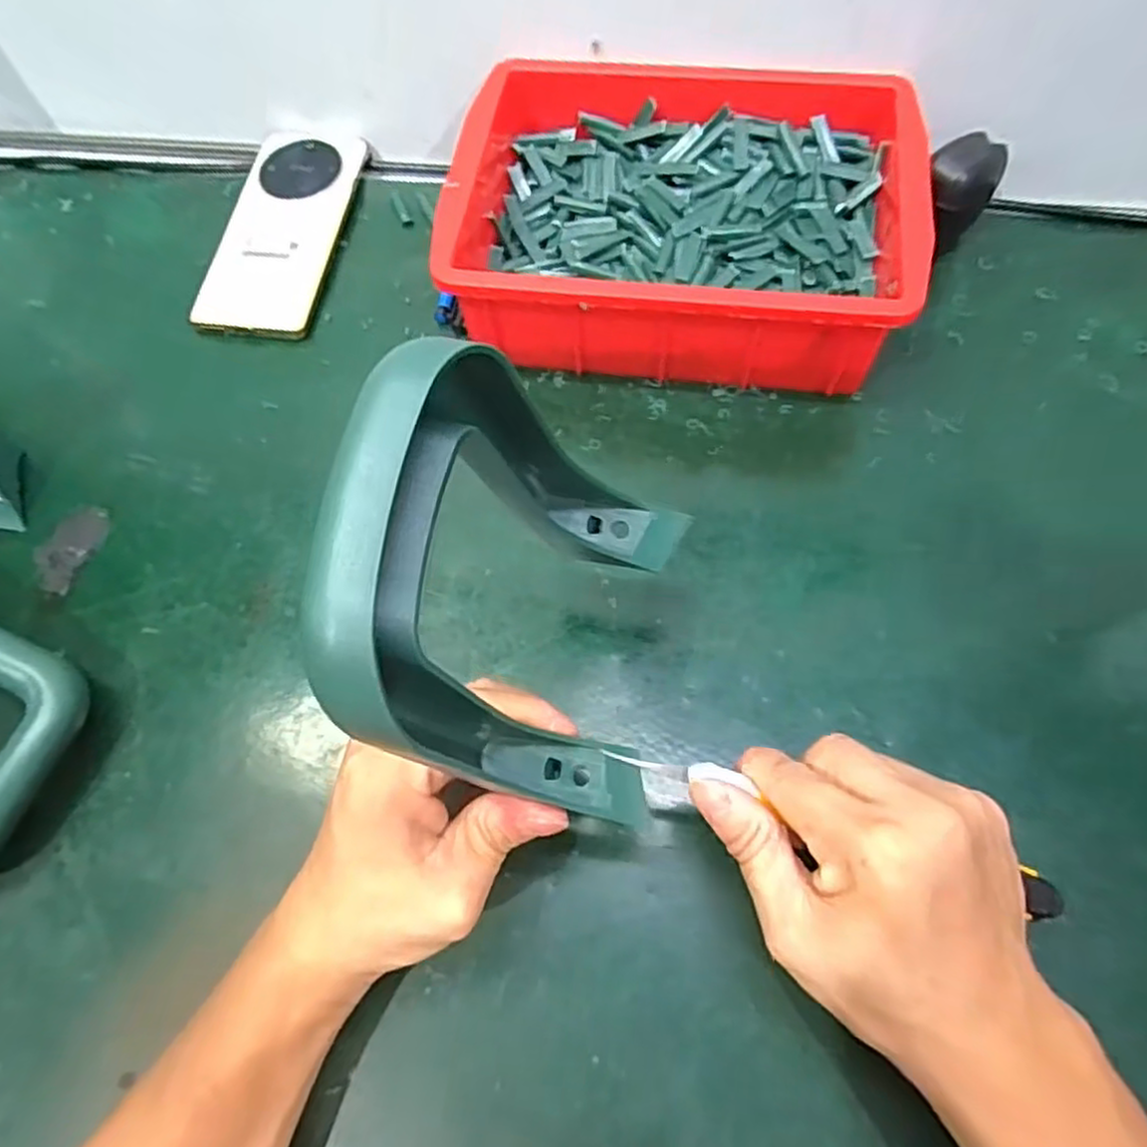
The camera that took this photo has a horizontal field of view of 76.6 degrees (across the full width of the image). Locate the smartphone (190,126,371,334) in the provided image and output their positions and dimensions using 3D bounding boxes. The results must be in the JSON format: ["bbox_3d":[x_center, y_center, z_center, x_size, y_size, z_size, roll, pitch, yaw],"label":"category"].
[{"bbox_3d":[-0.189,-0.223,0.472,0.073,0.010,0.163,9,71,3],"label":"smartphone"}]

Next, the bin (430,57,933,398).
[{"bbox_3d":[0.060,-0.208,0.423,0.246,0.074,0.188,8,67,6],"label":"bin"}]

